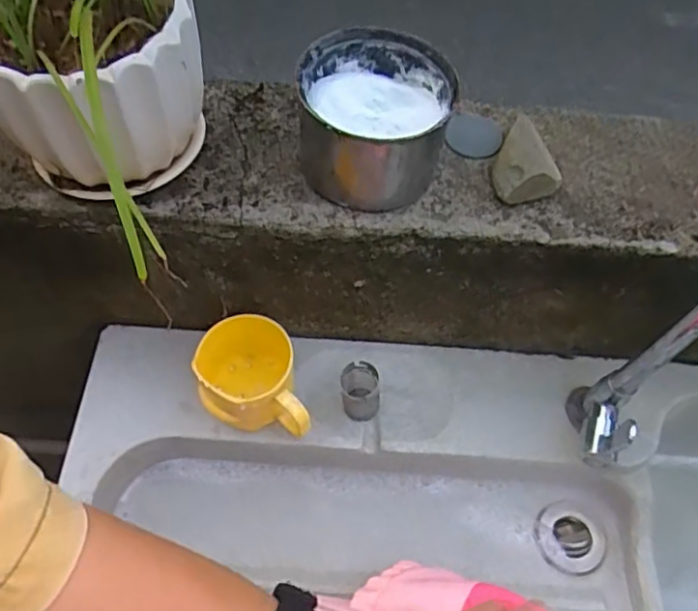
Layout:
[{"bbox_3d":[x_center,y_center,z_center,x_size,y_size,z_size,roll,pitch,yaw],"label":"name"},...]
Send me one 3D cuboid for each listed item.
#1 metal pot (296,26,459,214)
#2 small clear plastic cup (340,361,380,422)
[{"bbox_3d":[0.017,-0.126,0.427,0.097,0.074,0.095,2,60,-3],"label":"metal pot"},{"bbox_3d":[0.010,0.068,0.504,0.028,0.039,0.034,-9,61,-8],"label":"small clear plastic cup"}]

